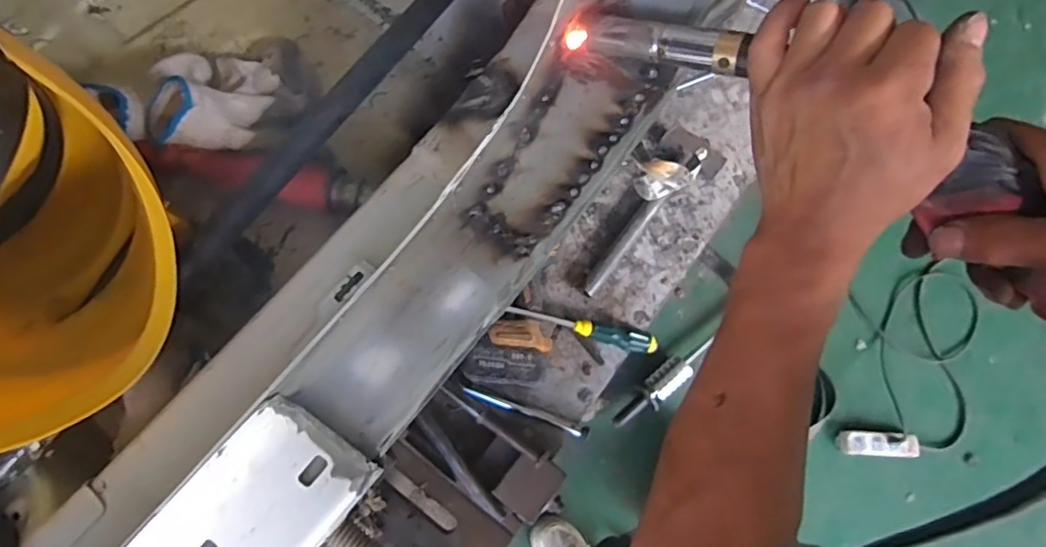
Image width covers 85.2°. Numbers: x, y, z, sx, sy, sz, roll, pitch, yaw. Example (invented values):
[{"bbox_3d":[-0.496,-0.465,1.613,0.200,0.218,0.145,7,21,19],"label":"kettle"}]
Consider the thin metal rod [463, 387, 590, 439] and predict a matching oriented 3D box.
[{"bbox_3d":[0.005,0.200,0.815,0.186,0.012,0.016,18,75,3],"label":"thin metal rod"}]

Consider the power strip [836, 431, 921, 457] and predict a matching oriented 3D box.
[{"bbox_3d":[0.828,0.397,1.320,0.165,0.032,0.054,2,75,-2],"label":"power strip"}]

